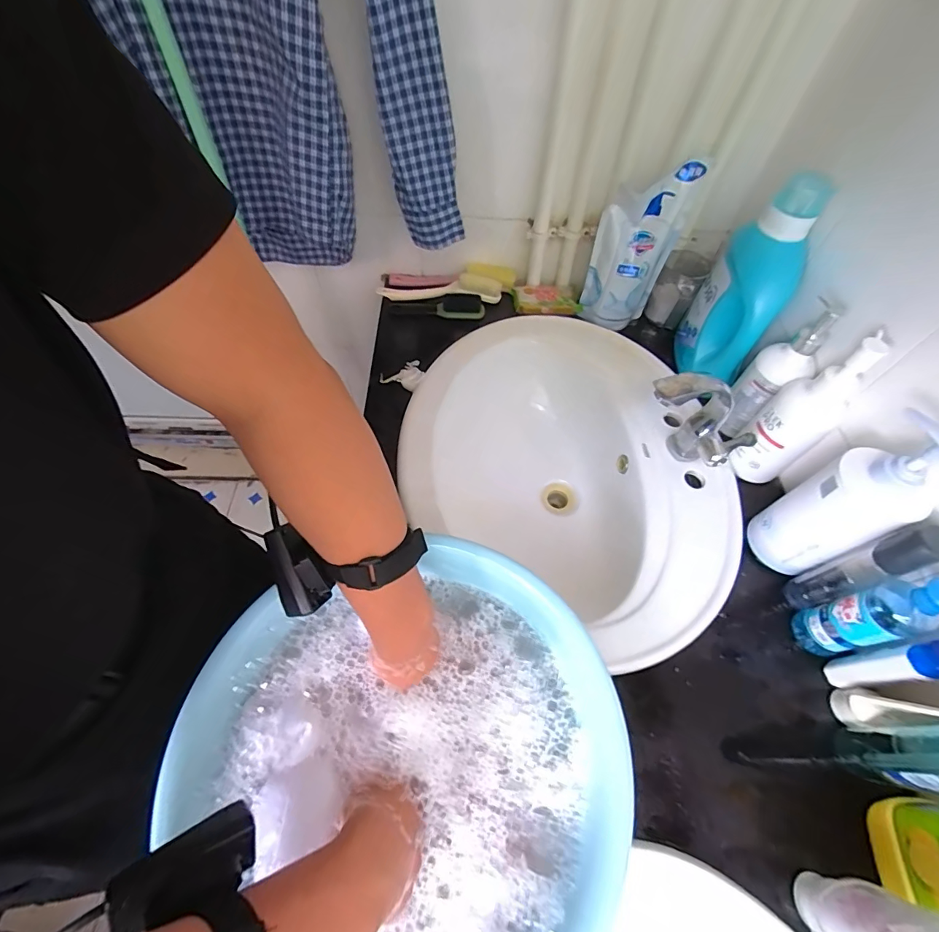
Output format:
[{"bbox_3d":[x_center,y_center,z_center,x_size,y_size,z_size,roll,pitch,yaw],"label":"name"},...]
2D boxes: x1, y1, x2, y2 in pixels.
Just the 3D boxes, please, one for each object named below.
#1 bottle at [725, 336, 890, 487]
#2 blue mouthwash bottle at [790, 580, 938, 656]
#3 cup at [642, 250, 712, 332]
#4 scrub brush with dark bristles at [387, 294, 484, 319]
[{"bbox_3d":[0.387,-0.056,0.509,0.054,0.205,0.065,-34,66,-20],"label":"bottle"},{"bbox_3d":[0.398,0.149,0.429,0.051,0.168,0.045,-11,60,-9],"label":"blue mouthwash bottle"},{"bbox_3d":[0.347,-0.295,0.733,0.067,0.103,0.077,31,63,15],"label":"cup"},{"bbox_3d":[-0.058,-0.285,0.771,0.167,0.033,0.037,10,59,4],"label":"scrub brush with dark bristles"}]

